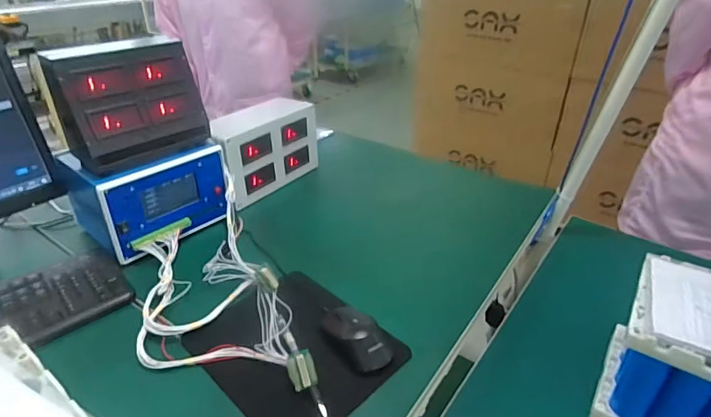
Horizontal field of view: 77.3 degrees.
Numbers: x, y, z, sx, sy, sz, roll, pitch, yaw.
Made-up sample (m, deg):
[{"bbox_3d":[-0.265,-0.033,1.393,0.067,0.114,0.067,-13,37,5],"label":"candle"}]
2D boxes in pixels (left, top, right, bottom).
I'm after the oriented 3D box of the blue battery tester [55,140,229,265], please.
[{"bbox_3d":[-0.349,-0.038,0.755,0.168,0.137,0.213,26,39,35],"label":"blue battery tester"}]

